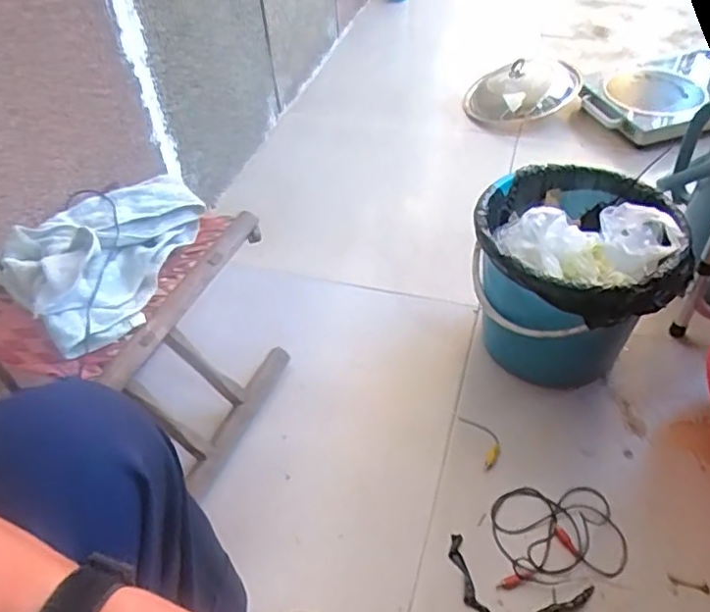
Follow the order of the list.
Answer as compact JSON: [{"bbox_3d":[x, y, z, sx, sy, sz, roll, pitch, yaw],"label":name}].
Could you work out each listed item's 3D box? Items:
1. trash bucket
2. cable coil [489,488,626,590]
[{"bbox_3d":[0.315,-0.032,0.926,0.276,0.276,0.250,11,48,14],"label":"trash bucket"},{"bbox_3d":[0.260,0.293,0.807,0.164,0.011,0.123,-6,46,-2],"label":"cable coil"}]

